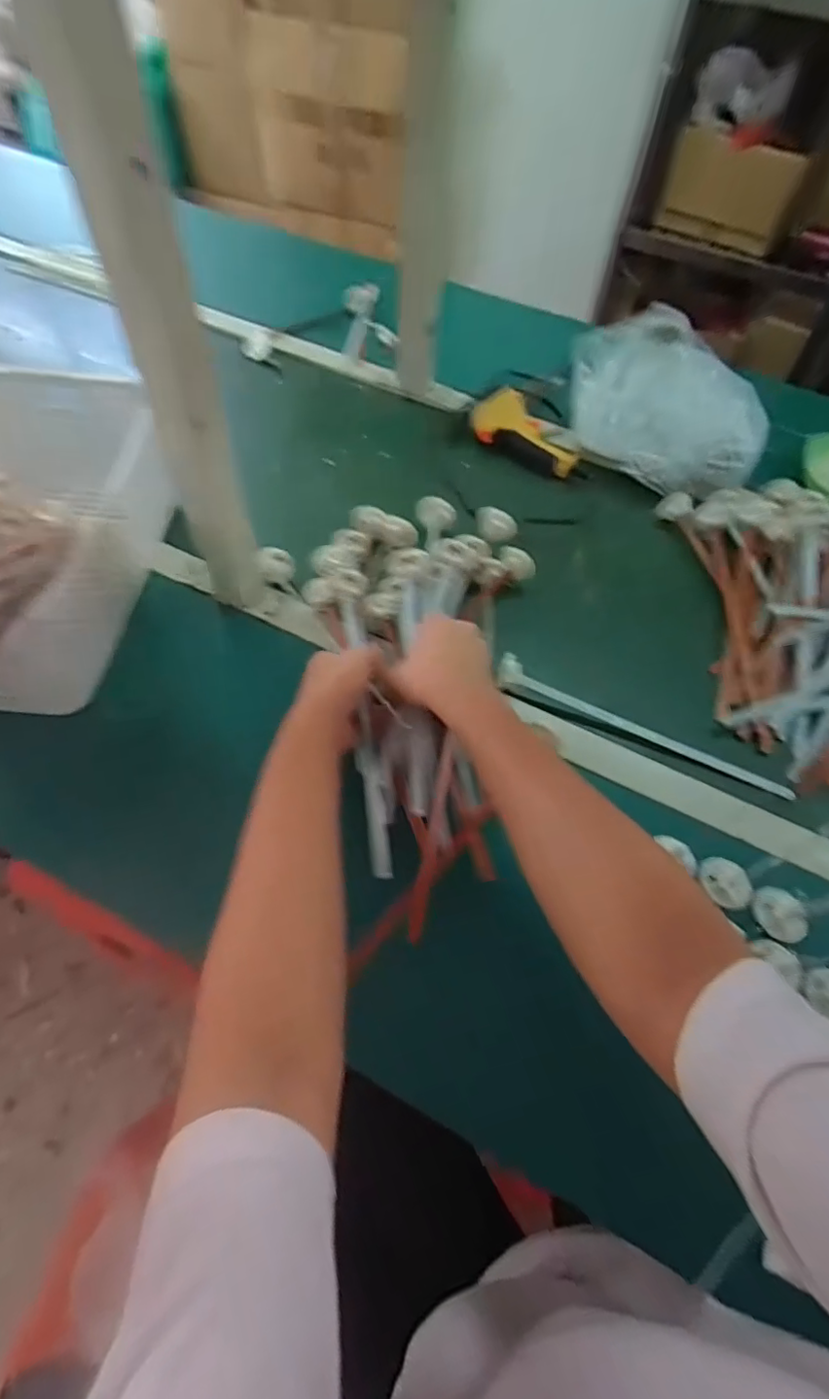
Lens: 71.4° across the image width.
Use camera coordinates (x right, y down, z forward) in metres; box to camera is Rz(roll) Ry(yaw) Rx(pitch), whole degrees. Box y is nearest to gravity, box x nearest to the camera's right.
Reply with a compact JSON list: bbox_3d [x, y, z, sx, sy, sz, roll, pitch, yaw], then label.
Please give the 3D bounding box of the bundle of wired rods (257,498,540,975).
[{"bbox_3d":[-0.001,-0.037,0.542,0.280,0.079,0.462,-2,57,-4],"label":"bundle of wired rods"}]

